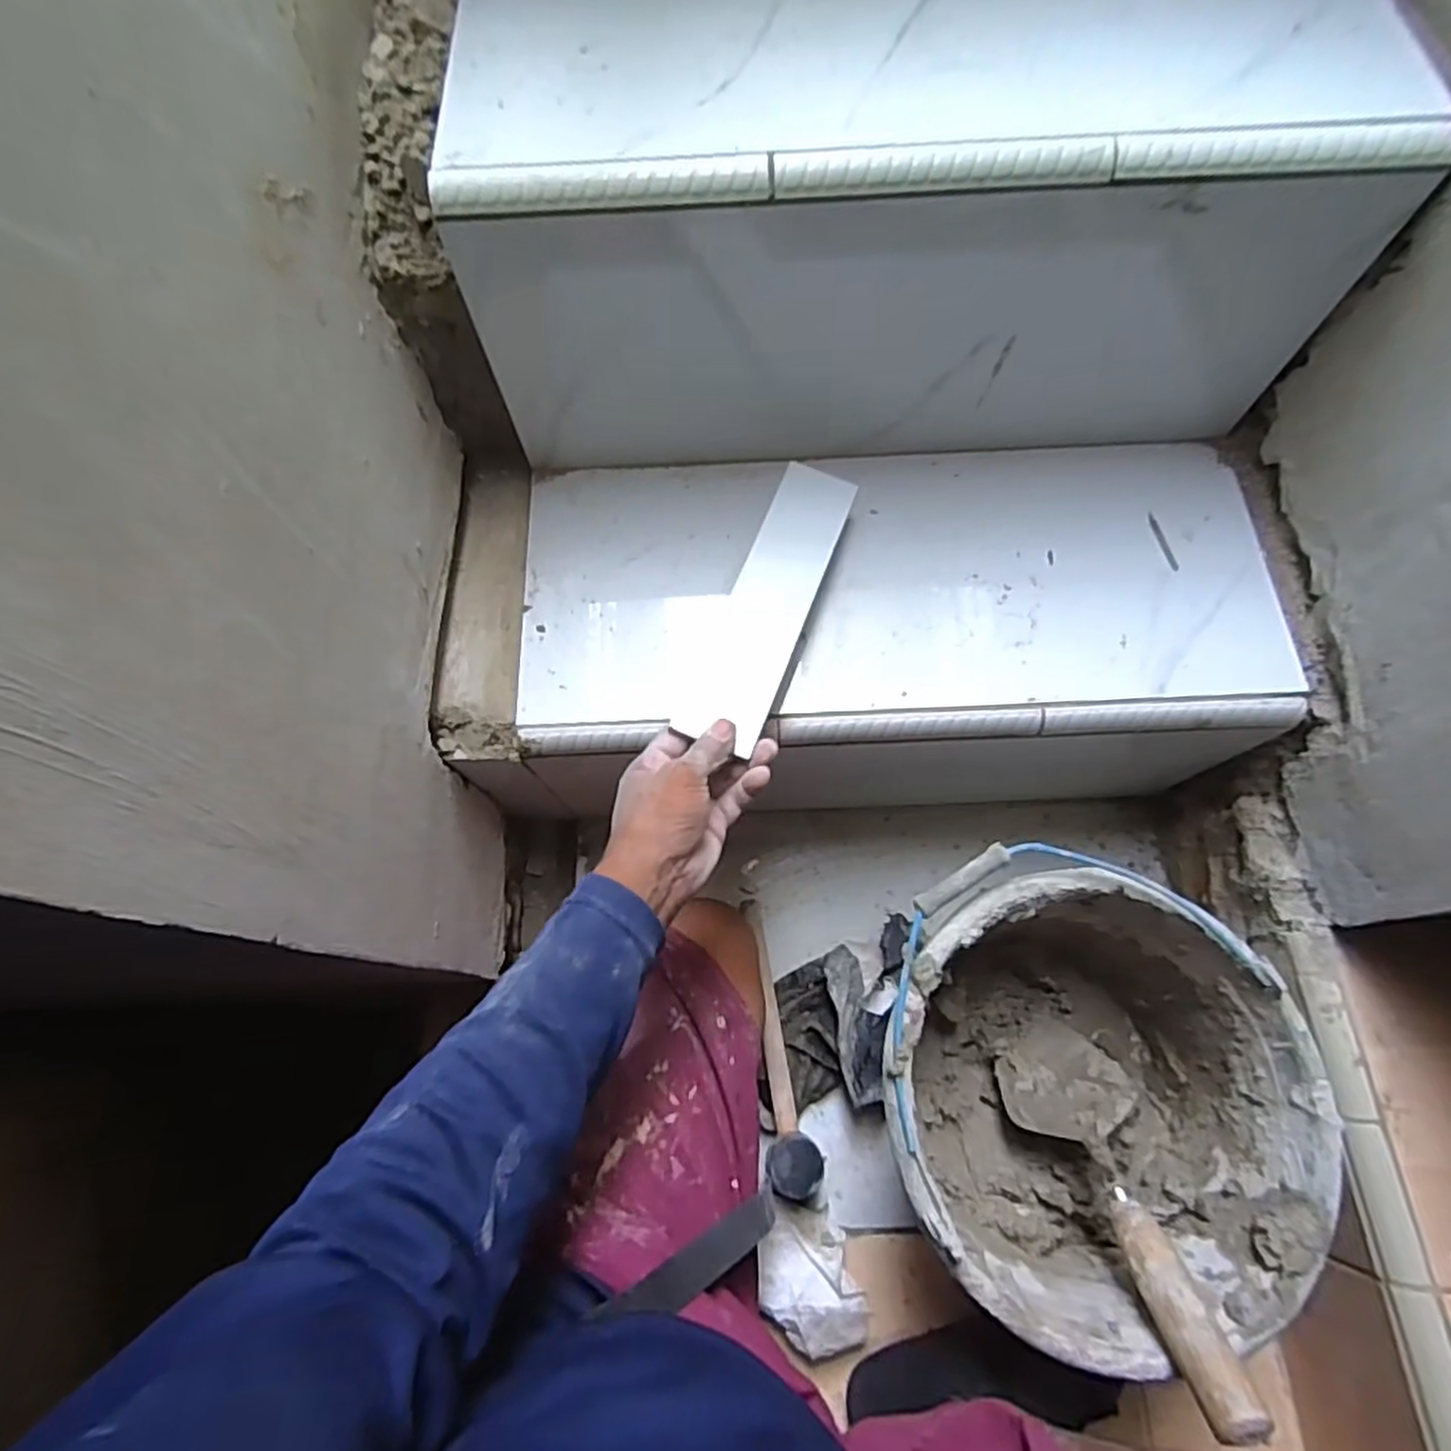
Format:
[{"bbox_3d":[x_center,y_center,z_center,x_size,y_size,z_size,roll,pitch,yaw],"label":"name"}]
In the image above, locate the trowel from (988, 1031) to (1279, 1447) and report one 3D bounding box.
[{"bbox_3d":[0.269,0.318,0.519,0.090,0.043,0.272,-5,31,-2],"label":"trowel"}]

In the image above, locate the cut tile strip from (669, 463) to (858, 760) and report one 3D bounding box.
[{"bbox_3d":[0.035,-0.096,0.555,0.061,0.013,0.240,21,72,8],"label":"cut tile strip"}]

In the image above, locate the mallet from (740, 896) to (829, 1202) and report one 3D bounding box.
[{"bbox_3d":[0.048,0.295,0.697,0.048,0.071,0.254,-6,57,-3],"label":"mallet"}]

